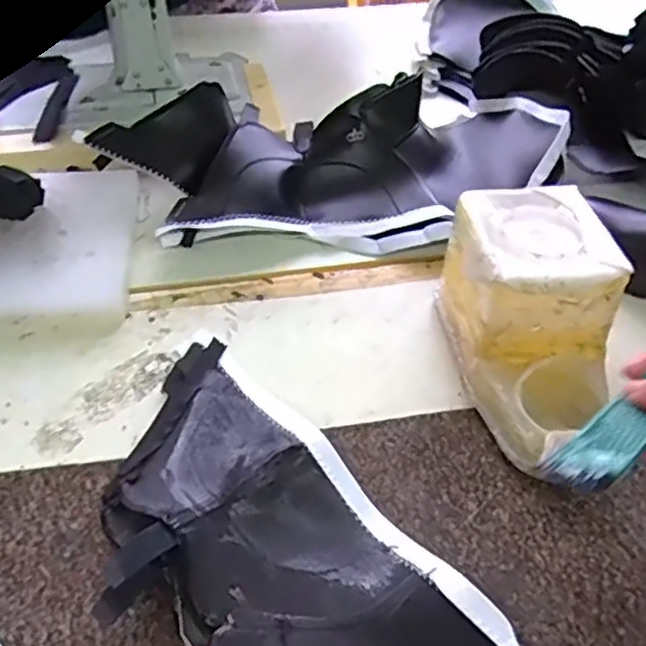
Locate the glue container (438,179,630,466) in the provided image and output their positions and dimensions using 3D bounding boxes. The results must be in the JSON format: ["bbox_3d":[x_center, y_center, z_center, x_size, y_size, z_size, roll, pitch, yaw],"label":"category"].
[{"bbox_3d":[0.165,0.003,0.518,0.102,0.122,0.203,-4,52,-6],"label":"glue container"}]

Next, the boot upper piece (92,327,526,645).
[{"bbox_3d":[-0.012,0.179,0.419,0.172,0.049,0.432,-30,59,-27],"label":"boot upper piece"}]

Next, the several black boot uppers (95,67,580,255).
[{"bbox_3d":[0.021,-0.166,0.690,0.470,0.078,0.229,-9,53,-10],"label":"several black boot uppers"}]

